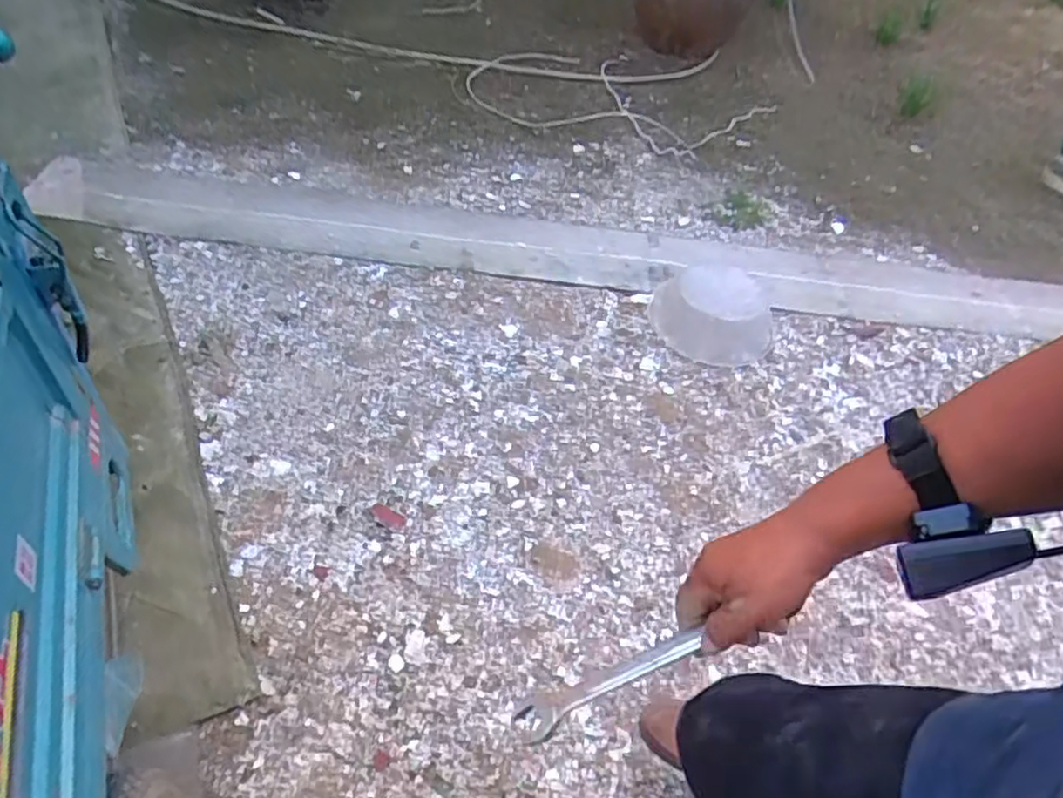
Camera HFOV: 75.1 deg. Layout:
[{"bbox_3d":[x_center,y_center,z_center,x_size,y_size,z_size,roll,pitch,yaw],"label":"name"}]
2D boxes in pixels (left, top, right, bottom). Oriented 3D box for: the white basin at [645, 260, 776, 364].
[{"bbox_3d":[0.484,-0.227,1.831,0.317,0.112,0.315,23,48,12],"label":"white basin"}]

